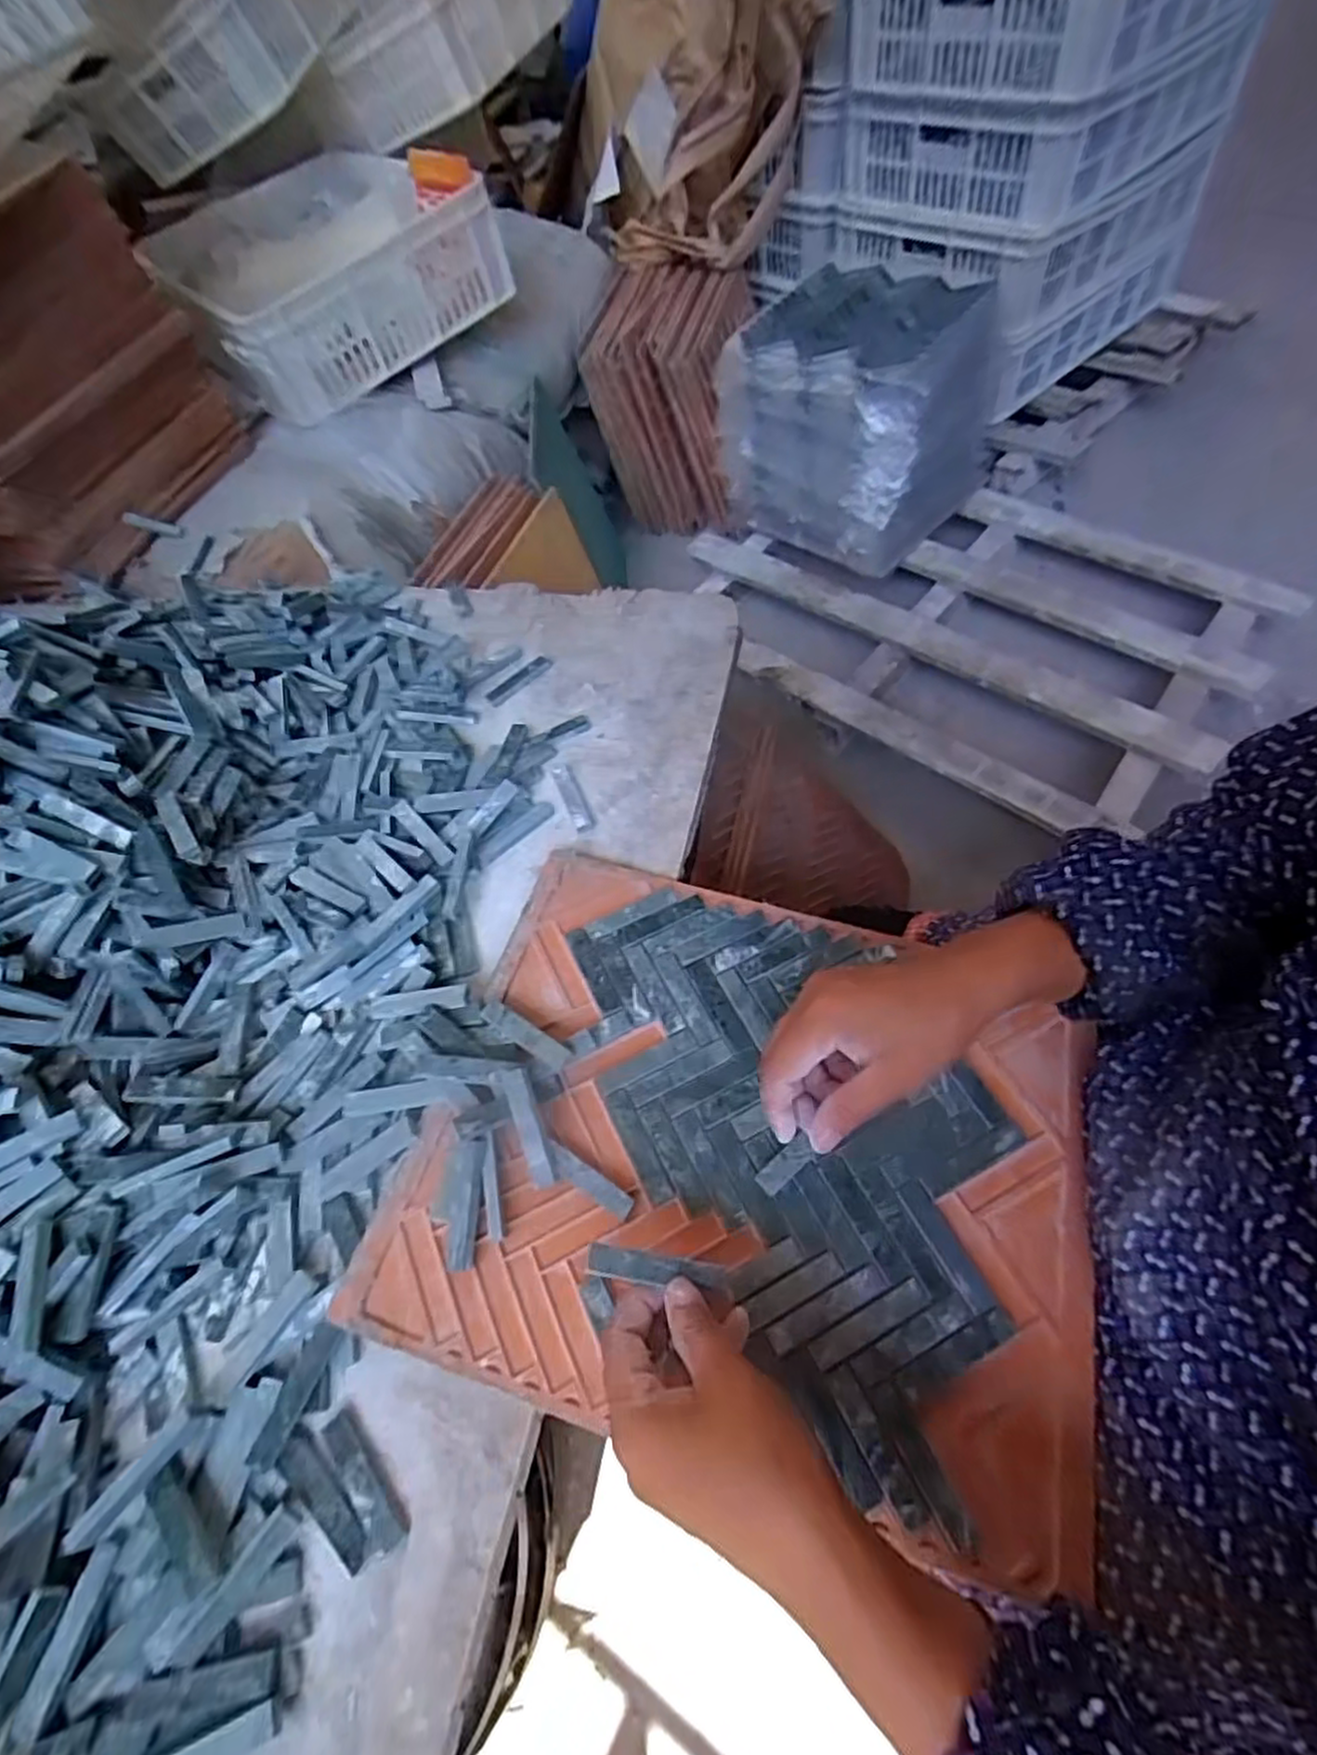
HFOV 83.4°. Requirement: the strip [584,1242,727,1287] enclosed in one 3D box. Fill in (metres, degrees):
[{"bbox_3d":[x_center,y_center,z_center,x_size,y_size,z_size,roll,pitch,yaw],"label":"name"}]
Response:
[{"bbox_3d":[0.000,0.181,0.341,0.066,0.006,0.012,11,59,-6],"label":"strip"}]

